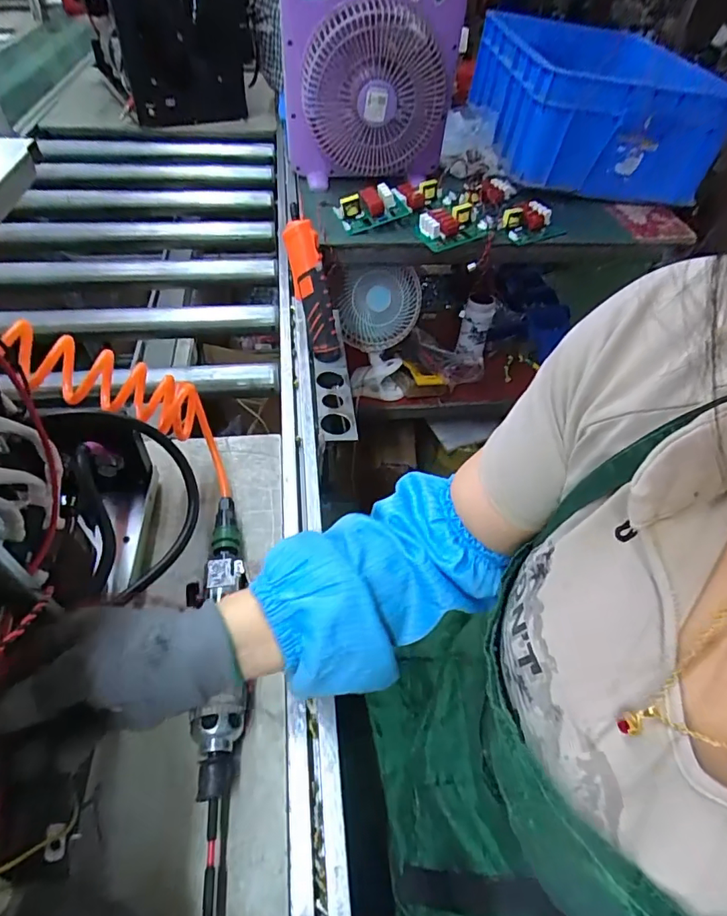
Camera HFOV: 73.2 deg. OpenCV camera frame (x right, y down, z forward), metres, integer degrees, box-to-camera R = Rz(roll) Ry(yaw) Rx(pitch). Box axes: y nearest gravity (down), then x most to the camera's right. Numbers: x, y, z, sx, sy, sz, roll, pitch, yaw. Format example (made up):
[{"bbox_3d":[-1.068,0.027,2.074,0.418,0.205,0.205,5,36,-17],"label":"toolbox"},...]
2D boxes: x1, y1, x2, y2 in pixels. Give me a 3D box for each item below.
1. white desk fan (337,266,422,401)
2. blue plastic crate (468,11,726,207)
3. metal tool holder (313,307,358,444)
[{"bbox_3d":[0.038,-0.291,1.126,0.177,0.327,0.105,5,50,0],"label":"white desk fan"},{"bbox_3d":[0.501,-0.823,1.122,0.404,0.226,0.588,1,50,-3],"label":"blue plastic crate"},{"bbox_3d":[-0.046,-0.126,0.721,0.052,0.031,0.264,-5,50,-4],"label":"metal tool holder"}]

